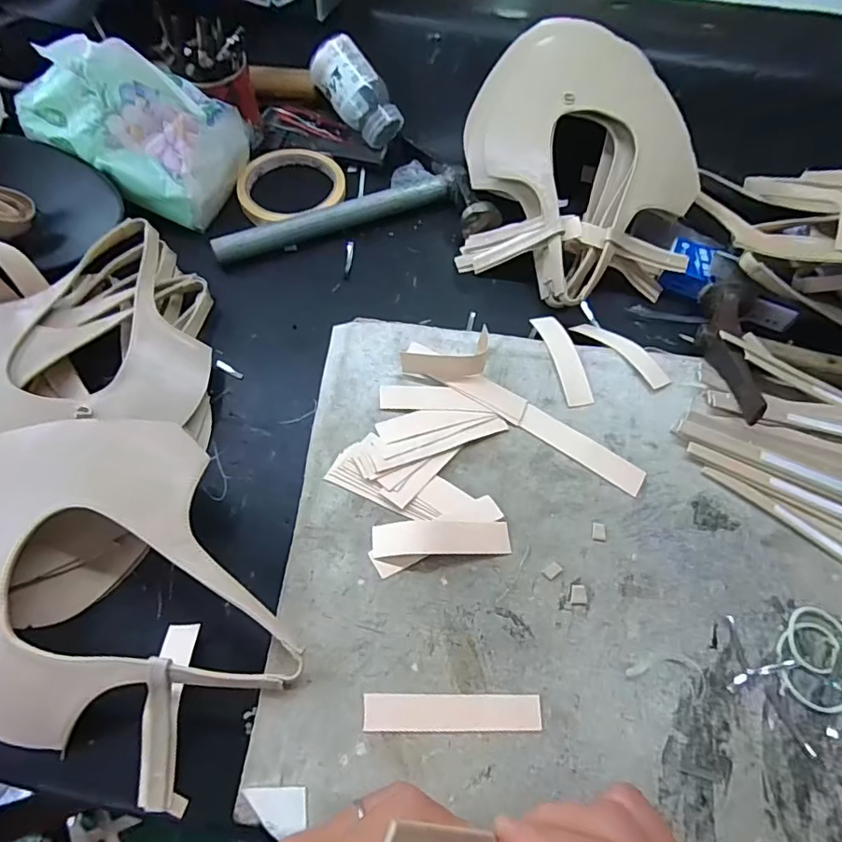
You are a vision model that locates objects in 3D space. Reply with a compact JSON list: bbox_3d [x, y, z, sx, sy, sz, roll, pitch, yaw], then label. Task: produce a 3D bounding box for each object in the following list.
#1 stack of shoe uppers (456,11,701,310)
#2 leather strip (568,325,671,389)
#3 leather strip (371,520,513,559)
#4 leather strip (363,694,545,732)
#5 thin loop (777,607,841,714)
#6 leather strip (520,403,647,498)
[{"bbox_3d":[0.132,-0.219,0.440,0.187,0.075,0.261,5,63,1],"label":"stack of shoe uppers"},{"bbox_3d":[0.144,-0.052,0.381,0.020,0.008,0.082,-31,51,-12],"label":"leather strip"},{"bbox_3d":[0.012,0.067,0.305,0.078,0.005,0.020,-2,63,-3],"label":"leather strip"},{"bbox_3d":[0.016,0.147,0.267,0.088,0.004,0.016,1,63,-1],"label":"leather strip"},{"bbox_3d":[0.215,0.127,0.283,0.043,0.004,0.053,33,66,14],"label":"thin loop"},{"bbox_3d":[0.103,0.017,0.338,0.084,0.004,0.018,34,67,15],"label":"leather strip"}]

